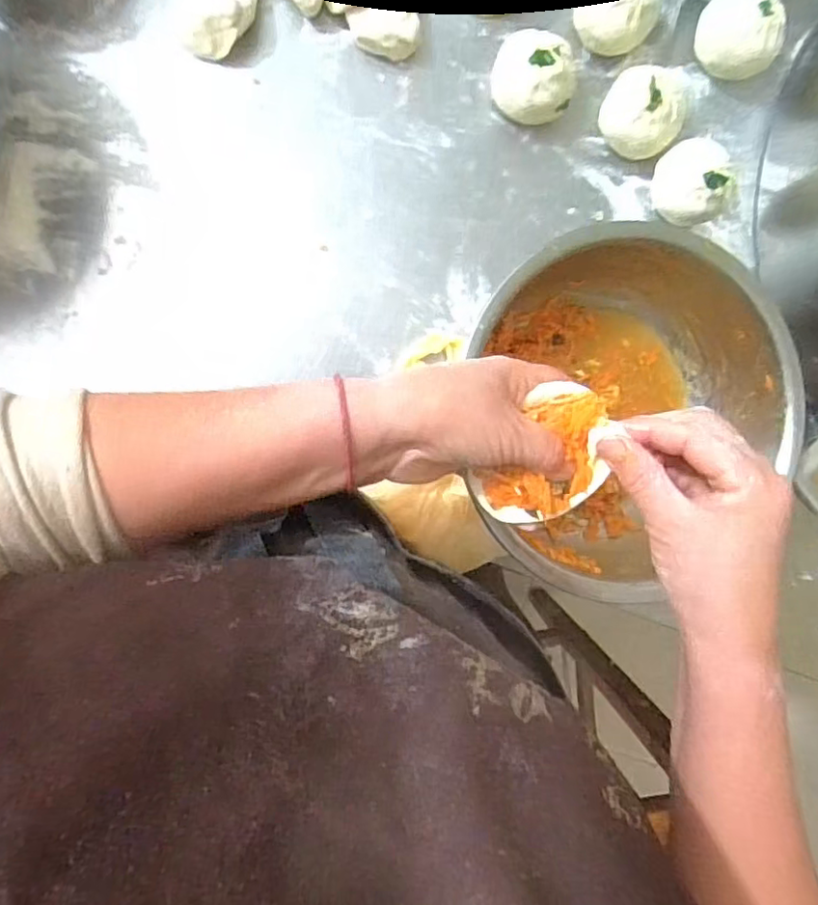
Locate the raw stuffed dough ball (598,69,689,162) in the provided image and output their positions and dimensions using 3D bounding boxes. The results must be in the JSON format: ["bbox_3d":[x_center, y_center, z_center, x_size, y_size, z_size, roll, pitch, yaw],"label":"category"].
[{"bbox_3d":[0.177,-0.255,0.455,0.062,0.047,0.057,-1,95,-7],"label":"raw stuffed dough ball"}]

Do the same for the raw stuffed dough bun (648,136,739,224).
[{"bbox_3d":[0.220,-0.207,0.461,0.057,0.044,0.061,-1,95,-7],"label":"raw stuffed dough bun"}]

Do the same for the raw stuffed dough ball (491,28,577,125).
[{"bbox_3d":[0.093,-0.274,0.443,0.063,0.049,0.057,18,93,-8],"label":"raw stuffed dough ball"}]

